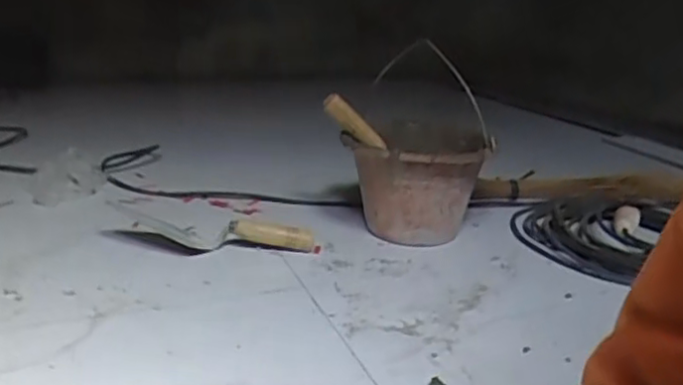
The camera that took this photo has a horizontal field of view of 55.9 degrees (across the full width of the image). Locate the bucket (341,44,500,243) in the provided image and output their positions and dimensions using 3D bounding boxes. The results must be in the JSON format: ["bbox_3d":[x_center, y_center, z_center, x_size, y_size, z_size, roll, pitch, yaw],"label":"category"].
[{"bbox_3d":[0.120,-0.070,1.003,0.204,0.302,0.204,2,18,-1],"label":"bucket"}]

